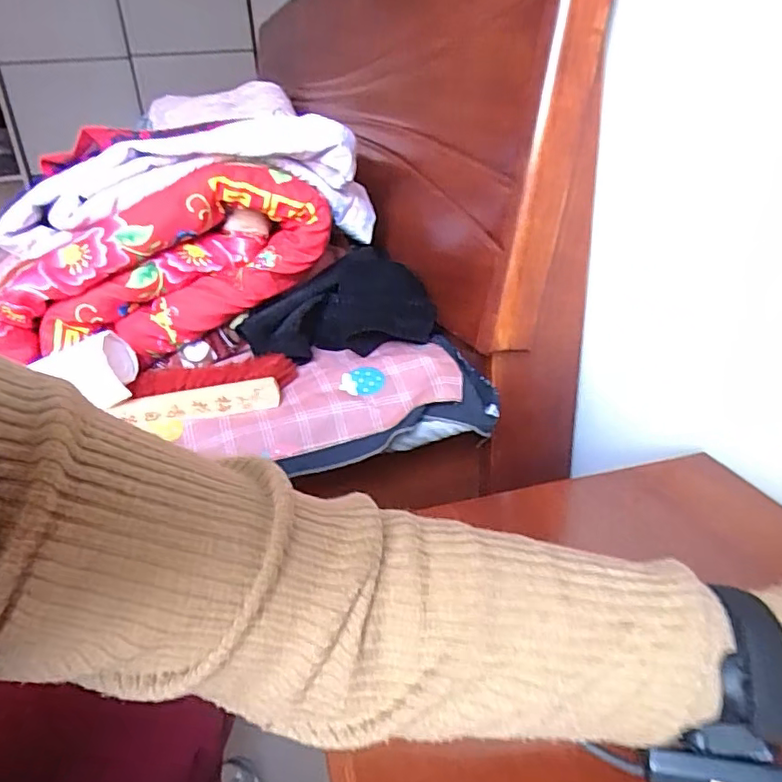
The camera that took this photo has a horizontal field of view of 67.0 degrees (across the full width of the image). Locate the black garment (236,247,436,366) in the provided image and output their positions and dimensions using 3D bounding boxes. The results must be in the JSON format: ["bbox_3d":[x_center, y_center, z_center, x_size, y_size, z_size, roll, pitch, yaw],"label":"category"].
[{"bbox_3d":[-0.075,-0.106,0.767,0.227,0.091,0.130,-11,27,-16],"label":"black garment"}]

